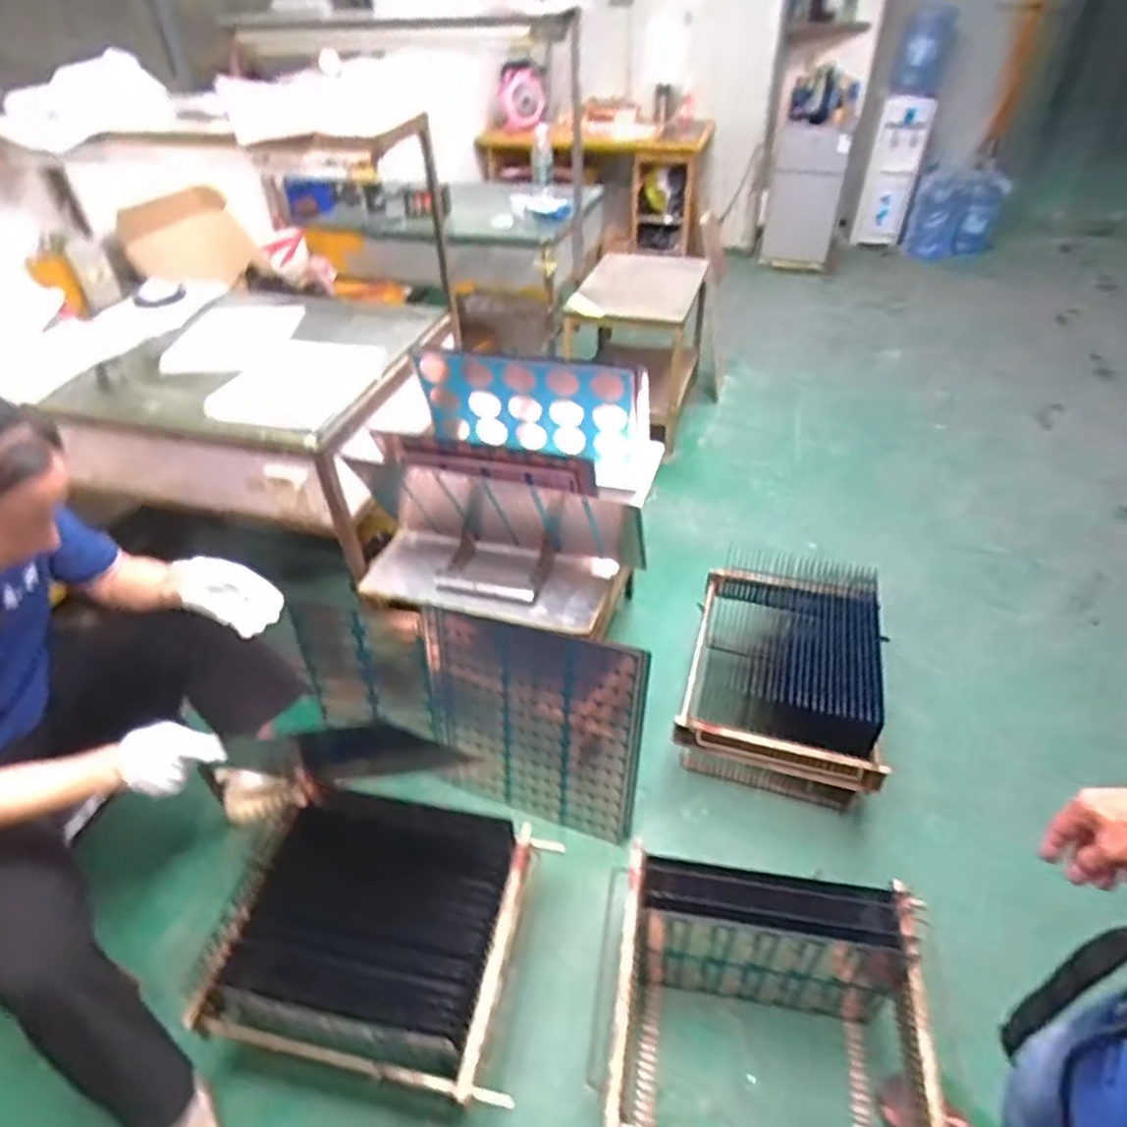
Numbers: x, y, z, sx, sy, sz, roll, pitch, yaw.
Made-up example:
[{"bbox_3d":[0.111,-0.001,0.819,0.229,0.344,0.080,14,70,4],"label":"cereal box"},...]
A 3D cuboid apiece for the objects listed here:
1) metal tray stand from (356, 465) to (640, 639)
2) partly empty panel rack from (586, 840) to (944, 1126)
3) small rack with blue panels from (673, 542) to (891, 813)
[{"bbox_3d":[-0.137,-0.057,1.278,0.533,0.279,0.187,10,44,14],"label":"metal tray stand"},{"bbox_3d":[0.306,0.737,1.103,0.497,0.320,0.375,6,43,10],"label":"partly empty panel rack"},{"bbox_3d":[0.535,0.258,1.669,0.435,0.368,0.582,9,44,13],"label":"small rack with blue panels"}]

